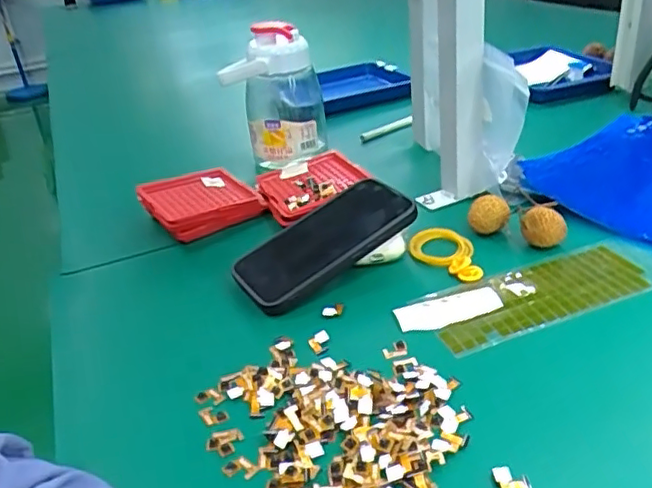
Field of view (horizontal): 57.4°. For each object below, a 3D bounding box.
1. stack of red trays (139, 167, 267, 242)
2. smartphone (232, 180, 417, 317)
[{"bbox_3d":[-0.126,-0.045,0.606,0.106,0.031,0.102,-21,32,-24],"label":"stack of red trays"},{"bbox_3d":[-0.003,-0.002,0.512,0.157,0.019,0.083,-34,35,-17],"label":"smartphone"}]

